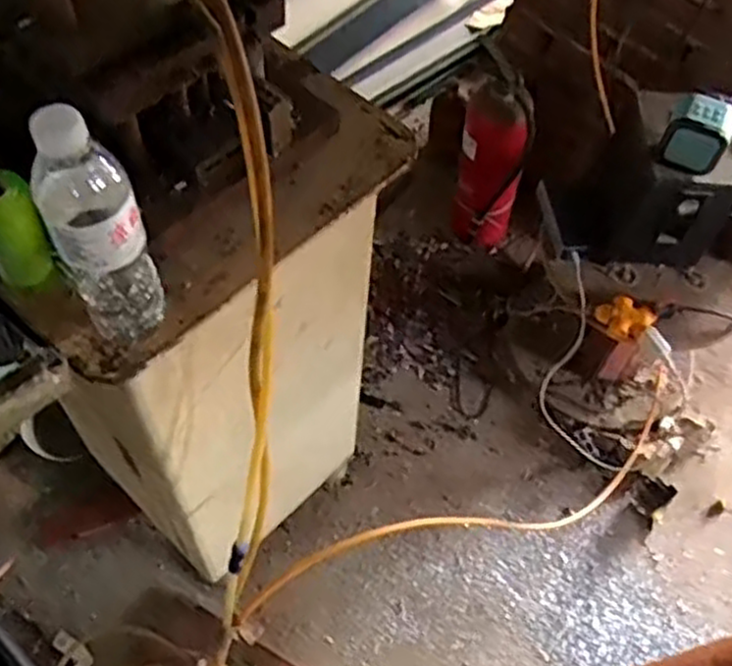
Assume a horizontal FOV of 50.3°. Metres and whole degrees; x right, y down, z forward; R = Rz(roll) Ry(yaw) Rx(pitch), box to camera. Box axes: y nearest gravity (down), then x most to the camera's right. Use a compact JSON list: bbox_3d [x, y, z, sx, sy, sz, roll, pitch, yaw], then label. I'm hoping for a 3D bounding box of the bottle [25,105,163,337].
[{"bbox_3d":[-0.195,-0.069,0.577,0.068,0.218,0.053,-24,63,-19],"label":"bottle"}]

